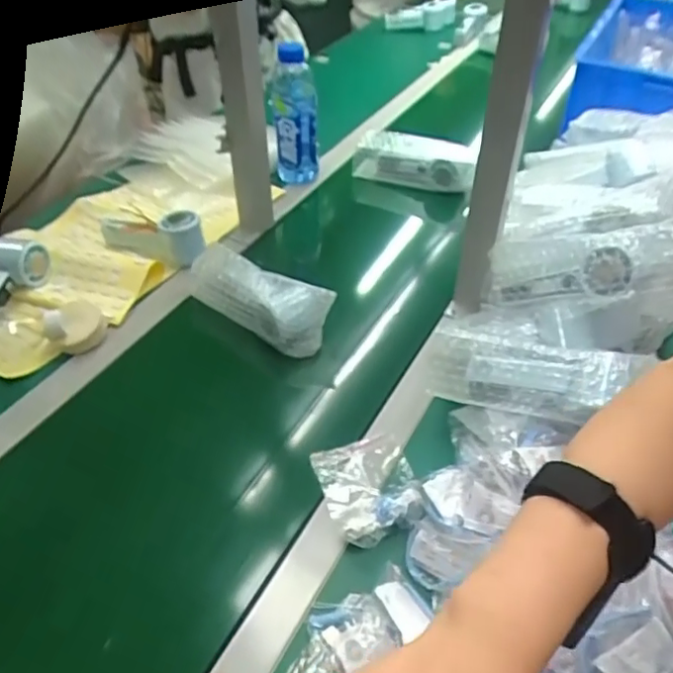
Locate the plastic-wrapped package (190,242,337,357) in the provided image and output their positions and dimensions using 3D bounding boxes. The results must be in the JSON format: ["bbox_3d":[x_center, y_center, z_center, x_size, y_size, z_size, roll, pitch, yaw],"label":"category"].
[{"bbox_3d":[-0.091,-0.050,0.704,0.173,0.057,0.055,26,49,24],"label":"plastic-wrapped package"}]

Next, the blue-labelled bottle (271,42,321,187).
[{"bbox_3d":[-0.062,-0.329,0.902,0.066,0.204,0.073,1,44,1],"label":"blue-labelled bottle"}]

